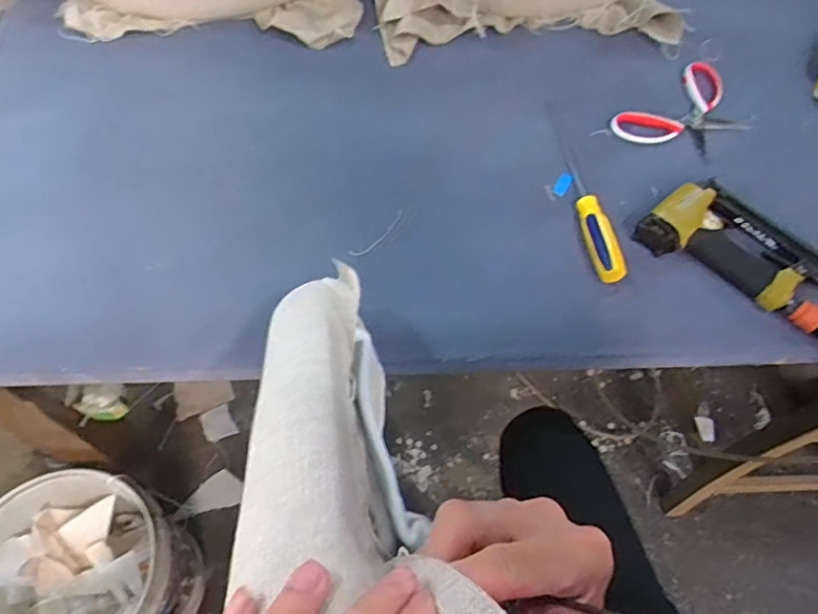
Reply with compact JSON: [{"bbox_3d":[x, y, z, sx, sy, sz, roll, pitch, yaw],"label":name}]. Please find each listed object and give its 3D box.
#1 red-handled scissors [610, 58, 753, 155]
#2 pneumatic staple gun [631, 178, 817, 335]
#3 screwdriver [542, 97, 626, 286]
[{"bbox_3d":[0.380,-0.259,0.802,0.206,0.030,0.125,-38,69,-21],"label":"red-handled scissors"},{"bbox_3d":[0.392,-0.050,0.670,0.252,0.056,0.115,36,65,17],"label":"pneumatic staple gun"},{"bbox_3d":[0.213,-0.143,0.722,0.031,0.035,0.268,-4,61,-5],"label":"screwdriver"}]

